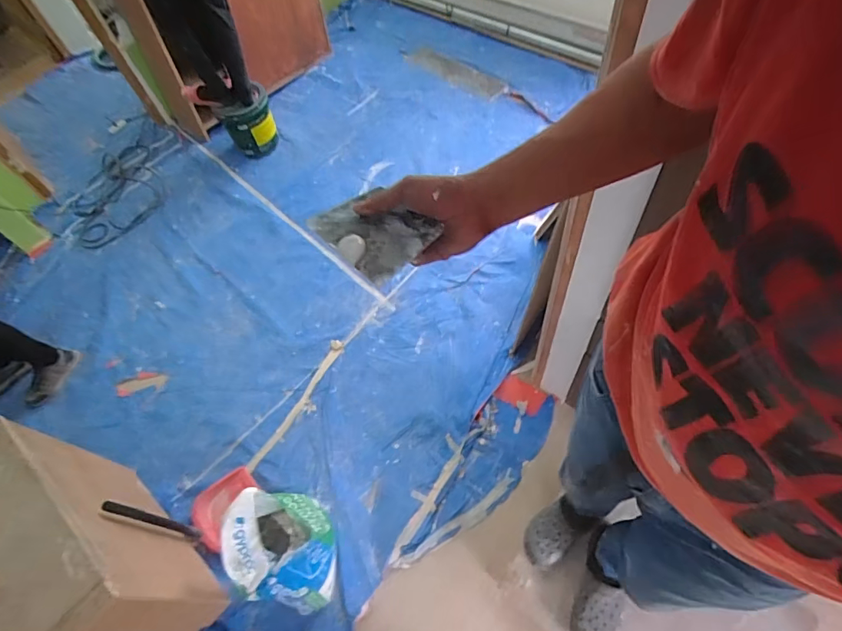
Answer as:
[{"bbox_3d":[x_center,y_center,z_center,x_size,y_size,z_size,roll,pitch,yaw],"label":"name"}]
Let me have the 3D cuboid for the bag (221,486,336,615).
[{"bbox_3d":[-0.430,0.776,1.628,0.273,0.447,0.315,2,59,8],"label":"bag"}]

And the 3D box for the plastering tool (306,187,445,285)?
[{"bbox_3d":[-0.050,-0.088,0.498,0.083,0.008,0.132,-38,52,-18],"label":"plastering tool"}]

